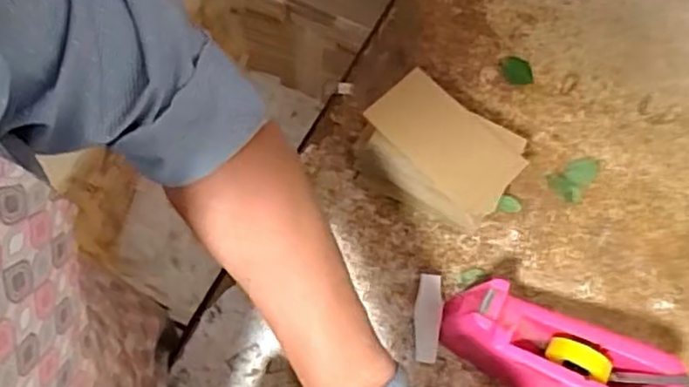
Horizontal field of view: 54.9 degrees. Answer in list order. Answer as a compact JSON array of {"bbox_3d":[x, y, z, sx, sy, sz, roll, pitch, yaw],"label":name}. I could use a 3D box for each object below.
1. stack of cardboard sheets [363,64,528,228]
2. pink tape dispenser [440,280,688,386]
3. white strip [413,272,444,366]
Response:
[{"bbox_3d":[0.094,-0.035,0.671,0.144,0.099,0.089,33,71,11],"label":"stack of cardboard sheets"},{"bbox_3d":[0.188,0.151,0.606,0.200,0.101,0.076,26,70,8],"label":"pink tape dispenser"},{"bbox_3d":[0.083,0.124,0.660,0.027,0.006,0.085,6,86,13],"label":"white strip"}]

